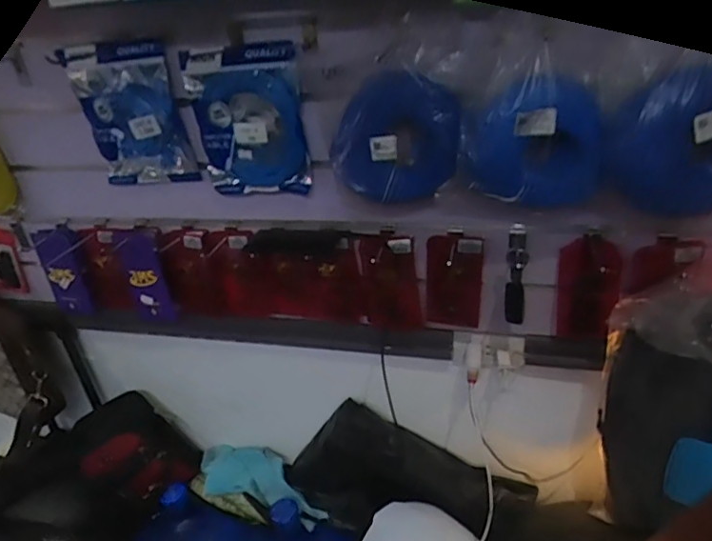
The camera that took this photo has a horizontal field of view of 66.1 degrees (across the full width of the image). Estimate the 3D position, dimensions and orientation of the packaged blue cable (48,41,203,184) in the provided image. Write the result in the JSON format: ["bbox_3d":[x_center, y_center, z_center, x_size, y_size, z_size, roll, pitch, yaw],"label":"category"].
[{"bbox_3d":[-0.379,-0.260,0.933,0.191,0.230,0.034,0,31,11],"label":"packaged blue cable"}]

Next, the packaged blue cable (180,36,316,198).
[{"bbox_3d":[-0.175,-0.231,0.880,0.191,0.229,0.043,1,31,13],"label":"packaged blue cable"}]

